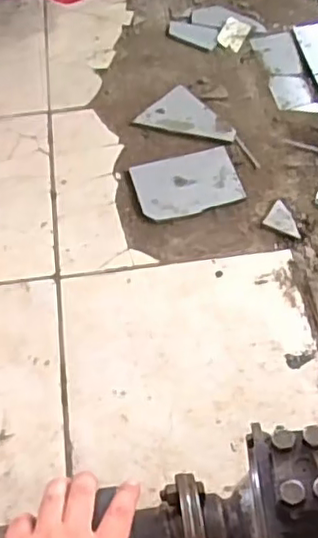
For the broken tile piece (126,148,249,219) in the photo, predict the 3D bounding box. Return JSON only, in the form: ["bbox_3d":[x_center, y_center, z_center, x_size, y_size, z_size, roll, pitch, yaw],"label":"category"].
[{"bbox_3d":[0.051,-0.158,1.141,0.182,0.010,0.129,-15,64,-8],"label":"broken tile piece"}]

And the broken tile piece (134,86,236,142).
[{"bbox_3d":[0.060,-0.306,1.220,0.187,0.009,0.108,13,63,7],"label":"broken tile piece"}]

